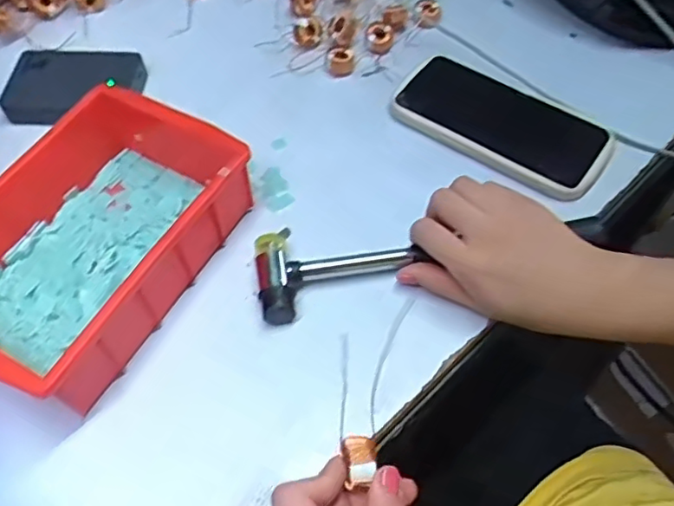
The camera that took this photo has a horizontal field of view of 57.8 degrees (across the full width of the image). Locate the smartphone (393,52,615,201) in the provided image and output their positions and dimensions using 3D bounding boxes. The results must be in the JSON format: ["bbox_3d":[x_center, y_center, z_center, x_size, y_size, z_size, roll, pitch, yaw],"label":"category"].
[{"bbox_3d":[0.128,-0.104,0.482,0.165,0.013,0.081,33,64,19],"label":"smartphone"}]

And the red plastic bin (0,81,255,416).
[{"bbox_3d":[-0.167,-0.011,0.405,0.142,0.060,0.201,25,62,16],"label":"red plastic bin"}]

